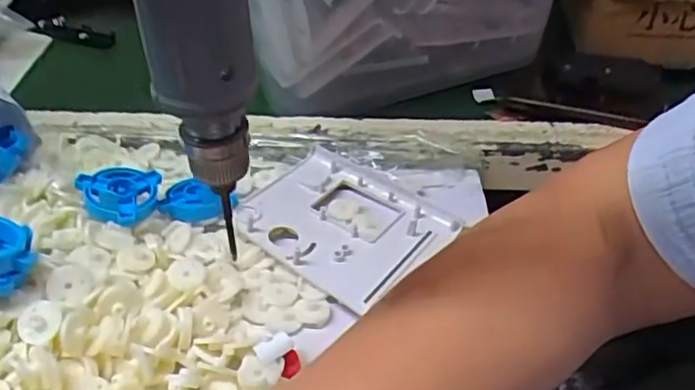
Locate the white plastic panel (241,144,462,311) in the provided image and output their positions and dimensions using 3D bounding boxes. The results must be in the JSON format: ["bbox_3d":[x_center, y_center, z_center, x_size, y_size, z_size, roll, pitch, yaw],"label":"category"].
[{"bbox_3d":[-0.010,0.016,0.448,0.135,0.011,0.114,28,45,30],"label":"white plastic panel"}]

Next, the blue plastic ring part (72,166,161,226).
[{"bbox_3d":[-0.159,0.001,0.423,0.052,0.014,0.049,-2,48,-19],"label":"blue plastic ring part"}]

